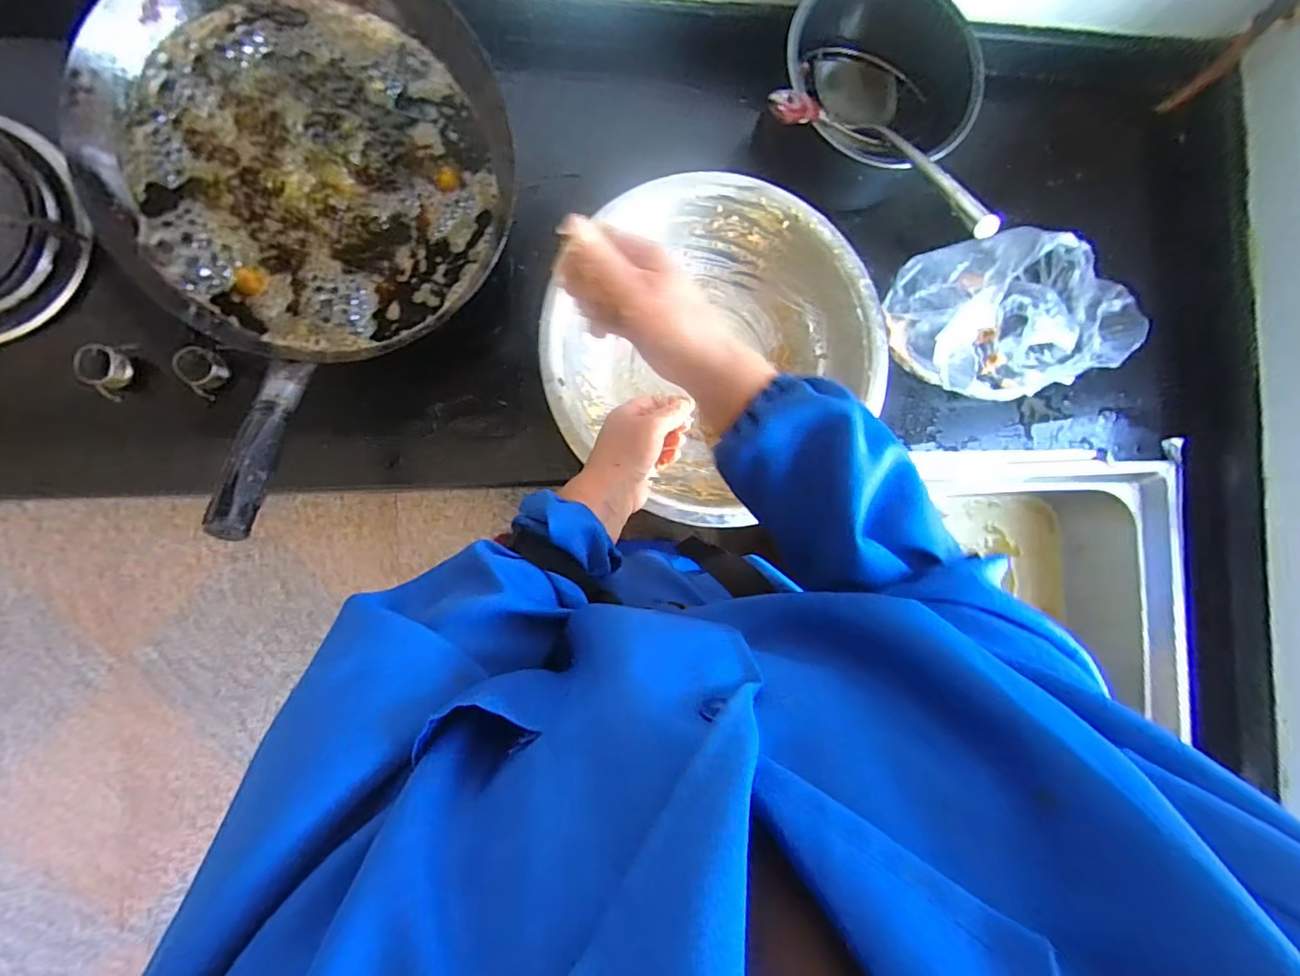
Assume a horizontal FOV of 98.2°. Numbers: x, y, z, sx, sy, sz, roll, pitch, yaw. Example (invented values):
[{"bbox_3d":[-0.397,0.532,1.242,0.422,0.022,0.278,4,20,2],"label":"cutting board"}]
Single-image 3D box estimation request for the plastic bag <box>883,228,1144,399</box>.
[{"bbox_3d":[0.438,-0.213,0.678,0.281,0.105,0.195,-14,91,-7],"label":"plastic bag"}]

